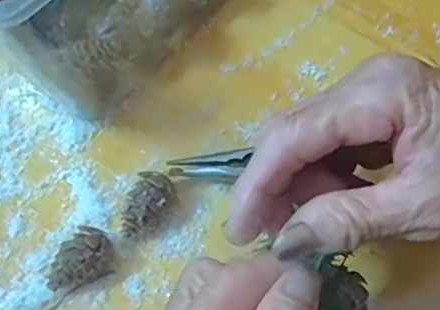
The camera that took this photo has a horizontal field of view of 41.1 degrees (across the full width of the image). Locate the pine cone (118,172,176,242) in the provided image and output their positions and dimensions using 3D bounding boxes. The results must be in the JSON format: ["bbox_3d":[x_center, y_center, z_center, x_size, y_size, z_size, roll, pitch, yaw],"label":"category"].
[{"bbox_3d":[-0.036,0.027,0.298,0.020,0.024,0.034,29,73,12],"label":"pine cone"}]

